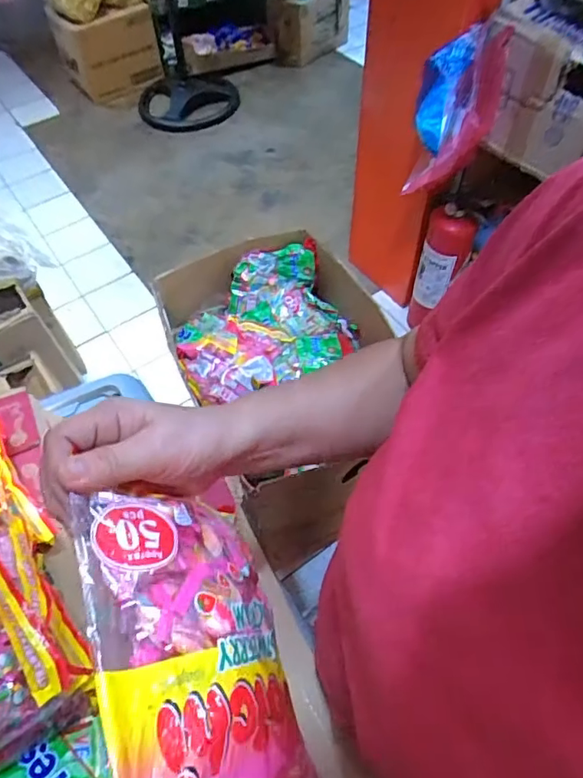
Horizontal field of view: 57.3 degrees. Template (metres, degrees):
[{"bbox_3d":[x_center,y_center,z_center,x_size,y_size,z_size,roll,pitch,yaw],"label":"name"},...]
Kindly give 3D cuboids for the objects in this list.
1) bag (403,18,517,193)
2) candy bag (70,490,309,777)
[{"bbox_3d":[0.350,-0.578,1.156,0.160,0.337,0.119,11,58,9],"label":"bag"},{"bbox_3d":[-0.048,0.133,0.284,0.023,0.129,0.157,-38,55,24],"label":"candy bag"}]

